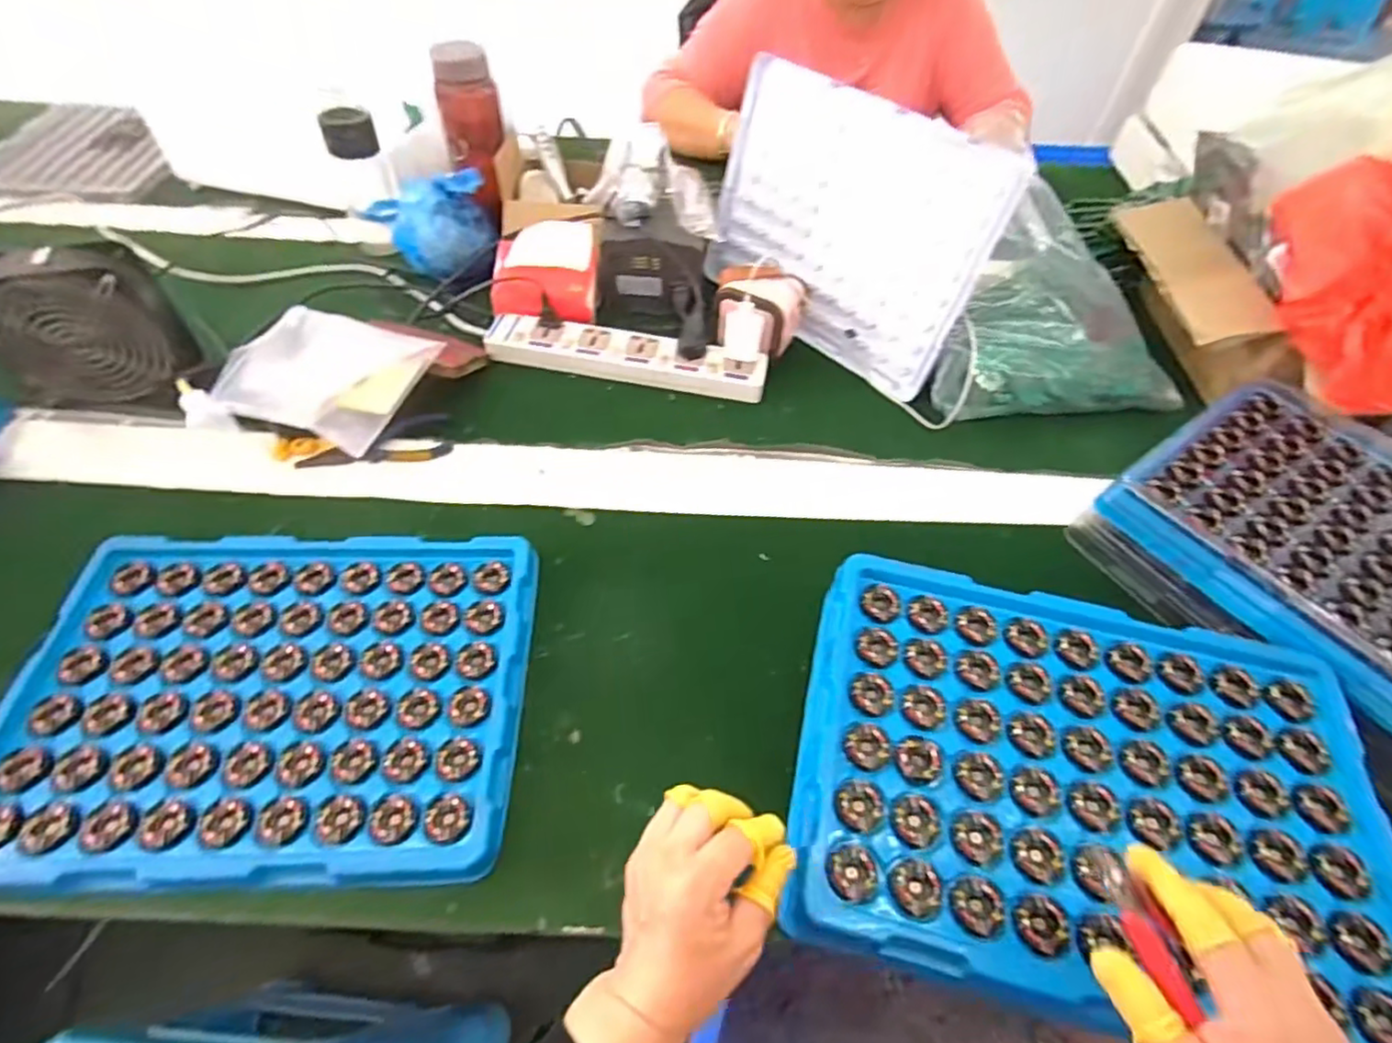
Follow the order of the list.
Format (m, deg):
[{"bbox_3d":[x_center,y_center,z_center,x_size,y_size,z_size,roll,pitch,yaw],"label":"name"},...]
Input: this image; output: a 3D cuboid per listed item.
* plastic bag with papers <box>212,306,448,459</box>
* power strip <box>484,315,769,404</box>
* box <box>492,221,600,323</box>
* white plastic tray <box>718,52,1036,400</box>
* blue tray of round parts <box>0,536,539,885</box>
[{"bbox_3d":[-0.366,-0.155,0.658,0.181,0.032,0.170,17,54,9],"label":"plastic bag with papers"},{"bbox_3d":[-0.081,-0.190,0.749,0.323,0.028,0.070,9,53,4],"label":"power strip"},{"bbox_3d":[-0.180,-0.295,0.763,0.125,0.087,0.097,-1,53,-4],"label":"box"},{"bbox_3d":[0.162,-0.334,0.735,0.020,0.257,0.343,-26,57,-39],"label":"white plastic tray"},{"bbox_3d":[-0.327,0.132,0.512,0.371,0.028,0.272,1,53,-2],"label":"blue tray of round parts"}]

